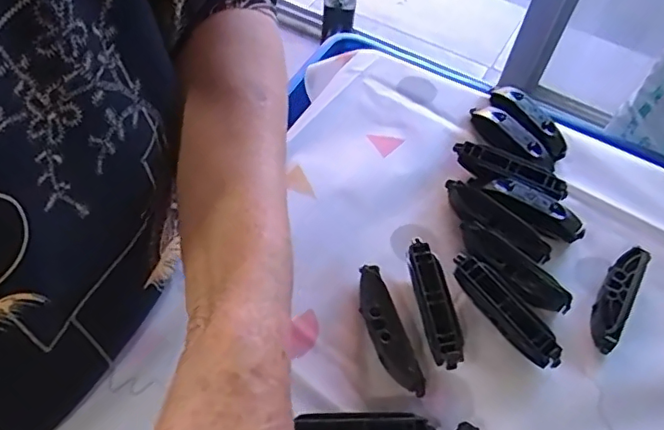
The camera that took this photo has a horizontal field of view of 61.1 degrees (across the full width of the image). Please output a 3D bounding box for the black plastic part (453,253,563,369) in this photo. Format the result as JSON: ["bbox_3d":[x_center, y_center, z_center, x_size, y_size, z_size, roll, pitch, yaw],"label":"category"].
[{"bbox_3d":[0.105,0.057,0.342,0.018,0.018,0.080,-29,61,-23],"label":"black plastic part"}]

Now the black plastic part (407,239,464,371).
[{"bbox_3d":[0.061,0.055,0.342,0.018,0.020,0.078,-6,55,-8],"label":"black plastic part"}]

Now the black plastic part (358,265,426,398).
[{"bbox_3d":[0.031,0.068,0.332,0.018,0.018,0.081,-13,56,-13],"label":"black plastic part"}]

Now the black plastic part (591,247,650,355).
[{"bbox_3d":[0.178,0.051,0.352,0.018,0.015,0.074,30,58,16],"label":"black plastic part"}]

